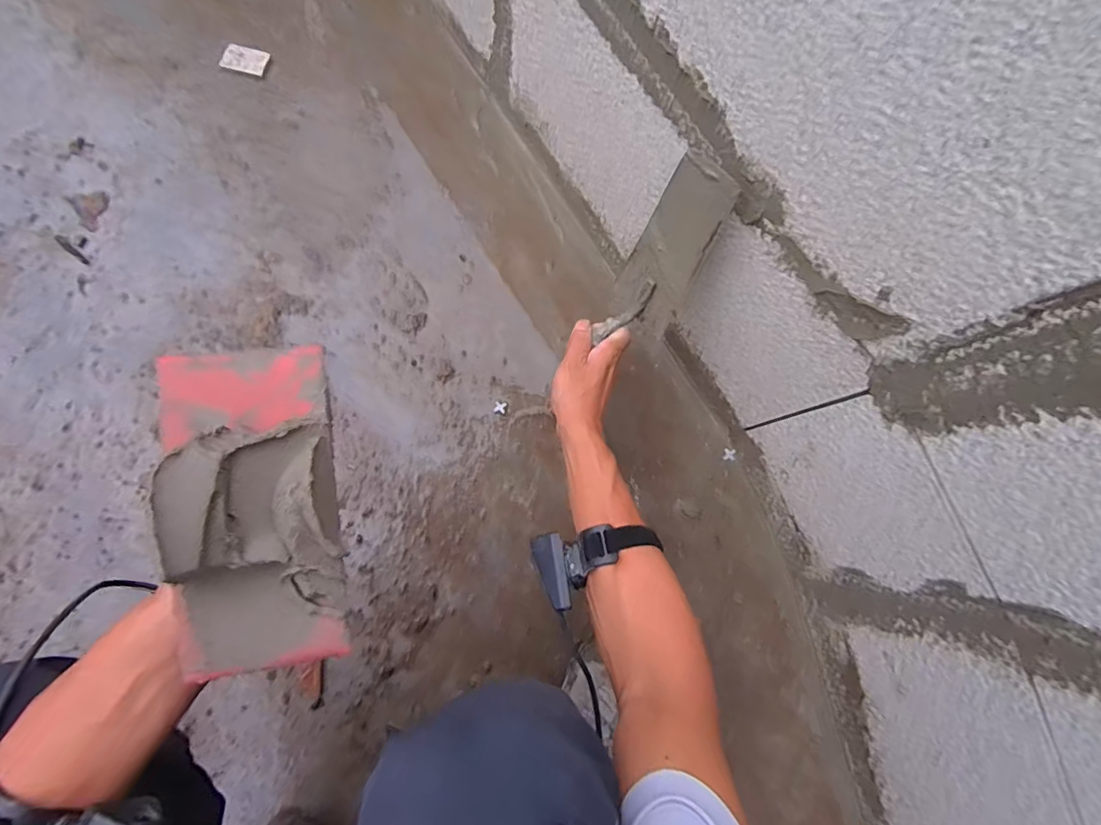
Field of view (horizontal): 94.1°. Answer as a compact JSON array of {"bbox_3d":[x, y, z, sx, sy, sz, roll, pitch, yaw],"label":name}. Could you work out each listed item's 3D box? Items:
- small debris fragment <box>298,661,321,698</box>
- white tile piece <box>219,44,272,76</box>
[{"bbox_3d":[-0.287,0.320,0.613,0.024,0.008,0.040,-1,80,-5],"label":"small debris fragment"},{"bbox_3d":[-0.452,-0.523,0.757,0.059,0.008,0.040,14,79,-2],"label":"white tile piece"}]

